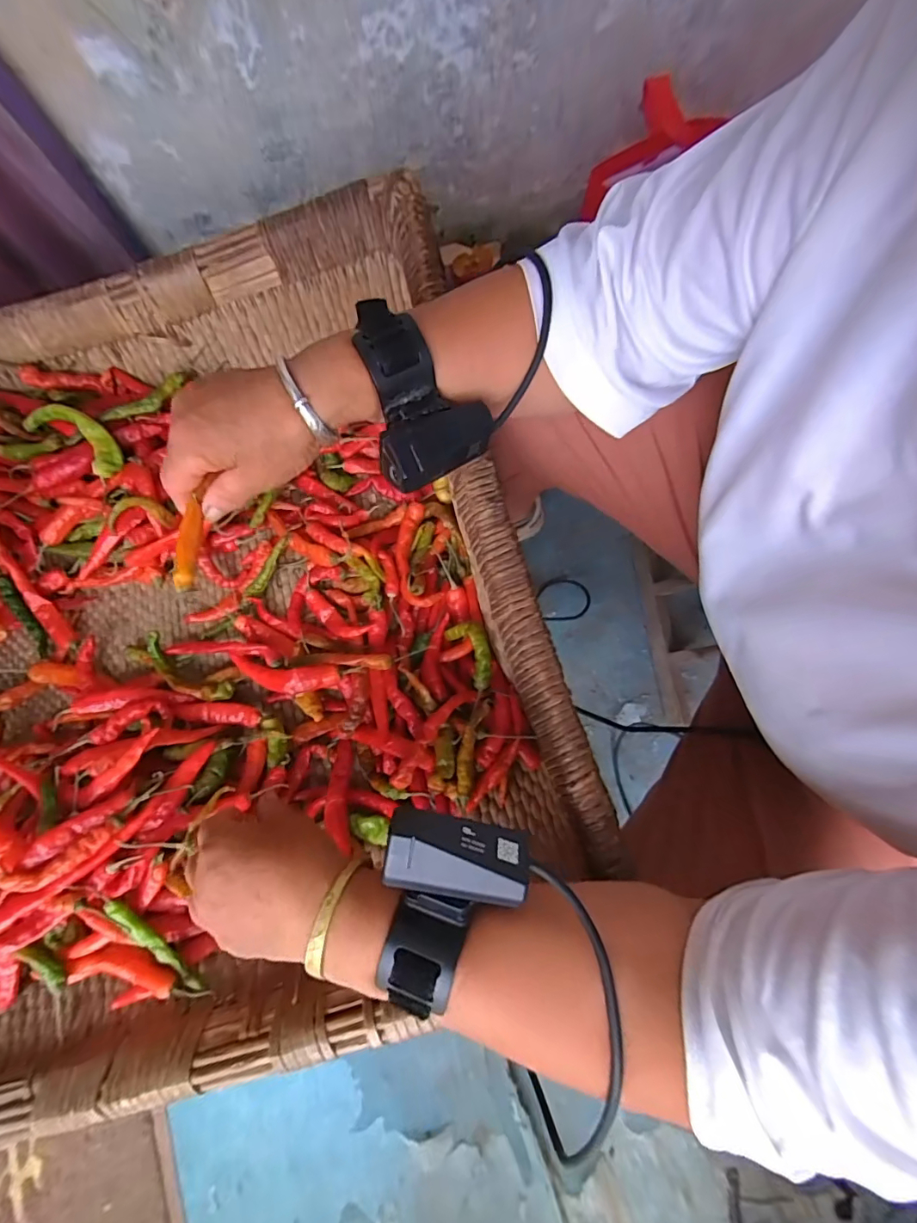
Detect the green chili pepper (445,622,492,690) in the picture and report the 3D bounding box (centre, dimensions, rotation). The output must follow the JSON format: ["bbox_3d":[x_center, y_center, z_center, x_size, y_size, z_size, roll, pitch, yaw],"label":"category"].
[{"bbox_3d":[0.013,0.031,0.382,0.026,0.016,0.054,-30,78,-5],"label":"green chili pepper"}]

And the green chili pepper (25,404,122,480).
[{"bbox_3d":[-0.326,-0.152,0.418,0.091,0.024,0.037,32,80,8],"label":"green chili pepper"}]

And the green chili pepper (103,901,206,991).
[{"bbox_3d":[-0.210,0.231,0.340,0.011,0.012,0.086,-41,96,-7],"label":"green chili pepper"}]

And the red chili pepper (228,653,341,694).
[{"bbox_3d":[-0.144,0.052,0.398,0.098,0.015,0.026,3,77,18],"label":"red chili pepper"}]

